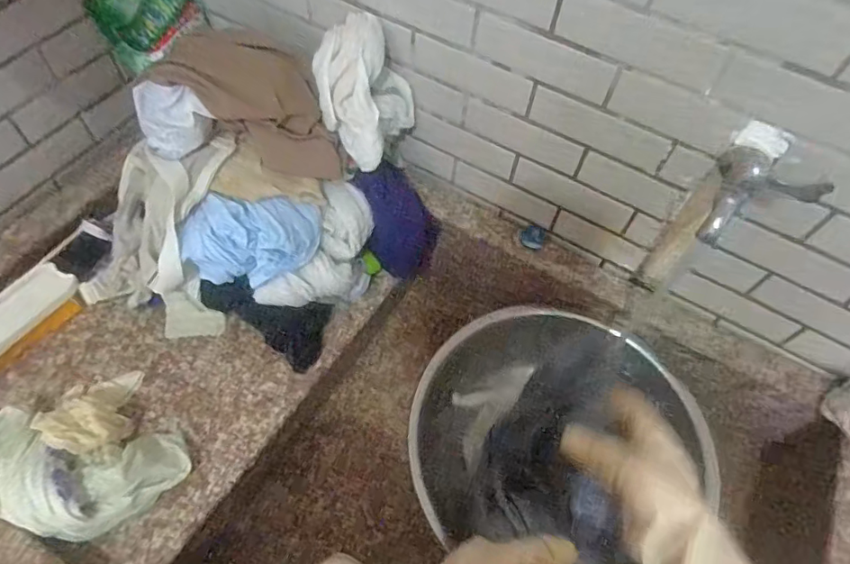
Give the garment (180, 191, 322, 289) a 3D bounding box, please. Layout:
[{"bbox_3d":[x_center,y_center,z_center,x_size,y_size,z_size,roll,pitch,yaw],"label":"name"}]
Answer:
[{"bbox_3d":[-0.194,-0.045,0.590,0.145,0.082,0.074,-5,59,-8],"label":"garment"}]

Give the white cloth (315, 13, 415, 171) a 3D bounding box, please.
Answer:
[{"bbox_3d":[-0.076,-0.220,0.597,0.101,0.114,0.107,25,59,10],"label":"white cloth"}]

